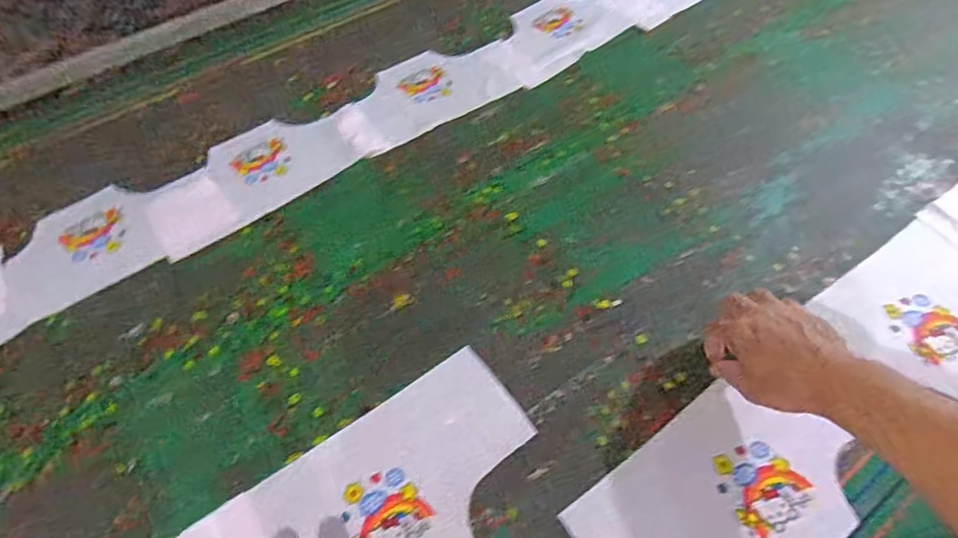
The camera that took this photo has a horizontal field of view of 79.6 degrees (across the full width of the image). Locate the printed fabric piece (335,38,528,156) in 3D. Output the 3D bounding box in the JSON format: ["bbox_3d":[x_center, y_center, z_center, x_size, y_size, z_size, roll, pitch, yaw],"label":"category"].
[{"bbox_3d":[-0.077,-0.282,0.897,0.305,0.009,0.165,-30,60,-15],"label":"printed fabric piece"}]

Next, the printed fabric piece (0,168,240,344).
[{"bbox_3d":[-0.497,-0.034,0.744,0.325,0.007,0.178,-33,60,-19],"label":"printed fabric piece"}]

